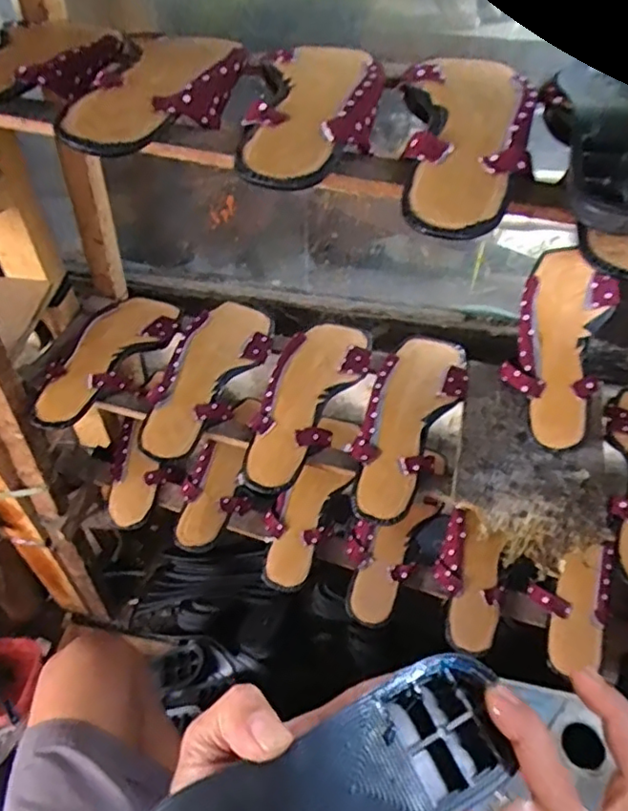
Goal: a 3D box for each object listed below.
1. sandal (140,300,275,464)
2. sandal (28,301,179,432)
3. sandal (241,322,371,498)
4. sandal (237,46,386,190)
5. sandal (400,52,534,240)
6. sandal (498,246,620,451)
[{"bbox_3d":[-0.116,-0.031,0.657,0.091,0.033,0.214,10,46,10],"label":"sandal"},{"bbox_3d":[-0.234,-0.060,0.689,0.082,0.034,0.239,18,48,17],"label":"sandal"},{"bbox_3d":[-0.008,-0.005,0.644,0.089,0.042,0.213,14,47,13],"label":"sandal"},{"bbox_3d":[0.002,-0.209,0.424,0.086,0.023,0.201,5,46,4],"label":"sandal"},{"bbox_3d":[0.106,-0.185,0.412,0.086,0.030,0.217,4,46,3],"label":"sandal"},{"bbox_3d":[0.258,-0.067,0.635,0.094,0.026,0.223,10,73,10],"label":"sandal"}]

